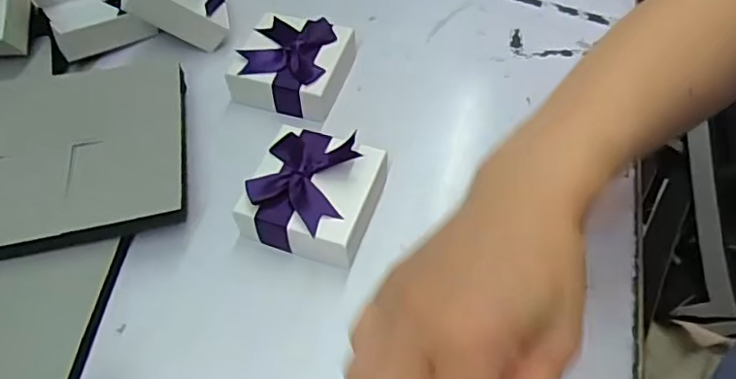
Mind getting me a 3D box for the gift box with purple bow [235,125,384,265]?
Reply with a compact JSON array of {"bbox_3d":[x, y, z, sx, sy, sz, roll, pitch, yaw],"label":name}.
[{"bbox_3d":[-0.031,0.003,0.330,0.072,0.035,0.076,16,57,12],"label":"gift box with purple bow"}]

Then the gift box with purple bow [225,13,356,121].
[{"bbox_3d":[-0.050,-0.087,0.393,0.076,0.032,0.066,14,57,11],"label":"gift box with purple bow"}]

